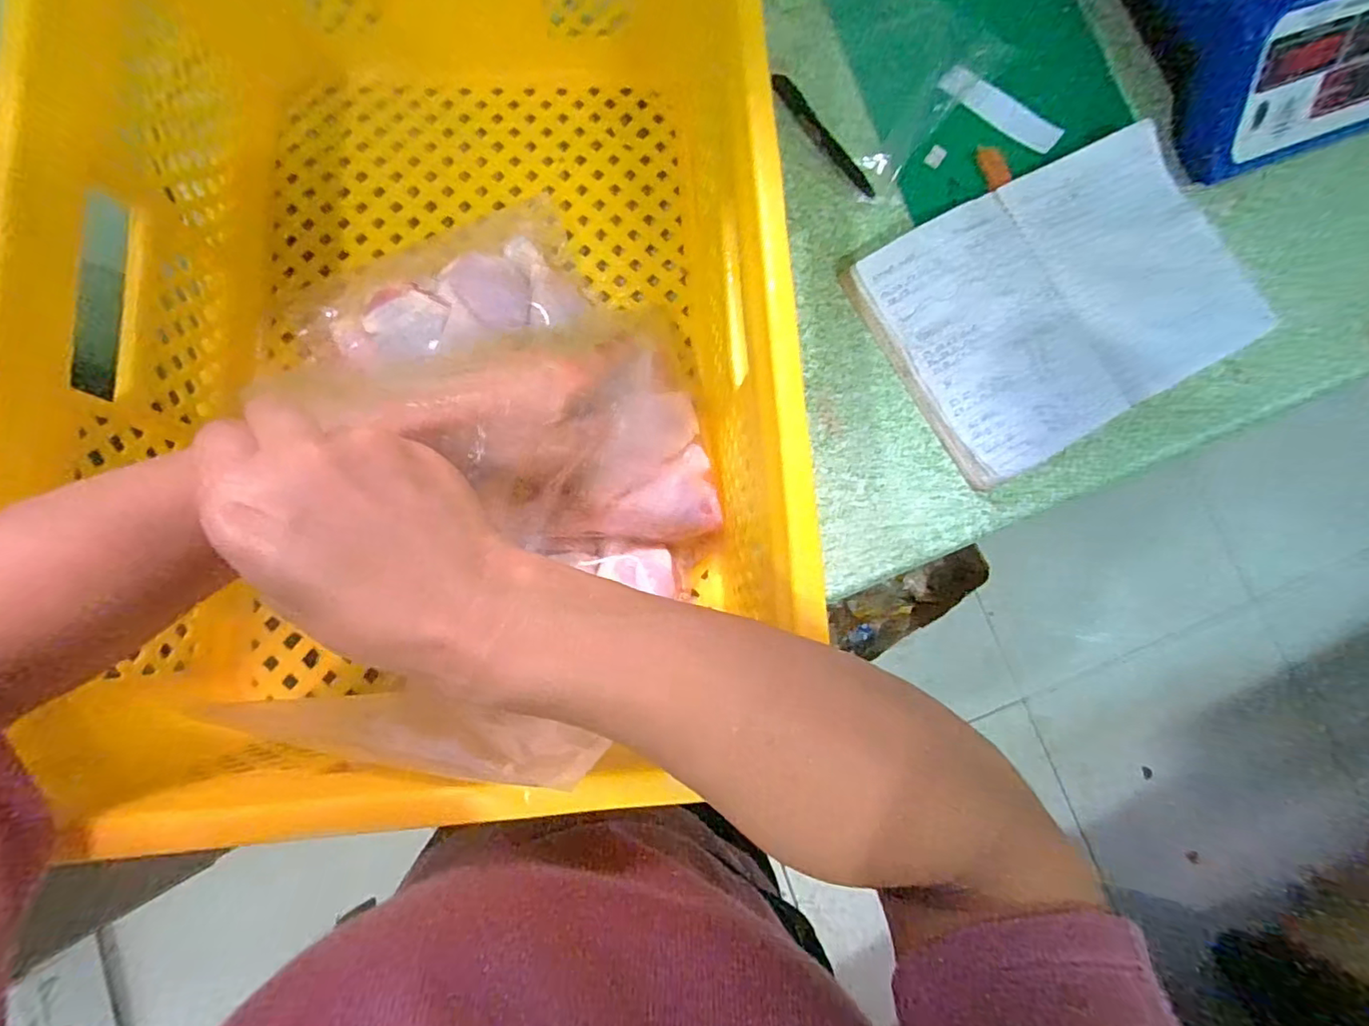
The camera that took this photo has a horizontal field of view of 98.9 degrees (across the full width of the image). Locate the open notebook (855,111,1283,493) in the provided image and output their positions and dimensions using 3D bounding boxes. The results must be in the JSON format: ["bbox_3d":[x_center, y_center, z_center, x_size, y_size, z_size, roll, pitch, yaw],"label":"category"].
[{"bbox_3d":[0.294,-0.167,0.457,0.281,0.026,0.194,-29,86,-6],"label":"open notebook"}]

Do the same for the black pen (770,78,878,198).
[{"bbox_3d":[0.115,-0.311,0.480,0.016,0.012,0.132,-35,84,-9],"label":"black pen"}]

